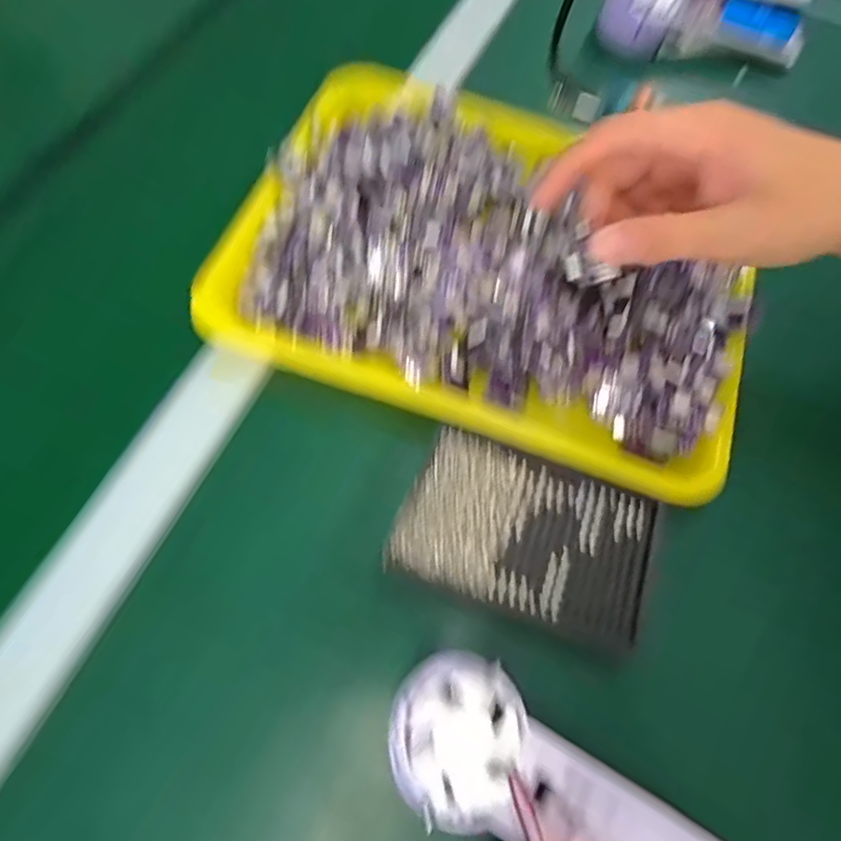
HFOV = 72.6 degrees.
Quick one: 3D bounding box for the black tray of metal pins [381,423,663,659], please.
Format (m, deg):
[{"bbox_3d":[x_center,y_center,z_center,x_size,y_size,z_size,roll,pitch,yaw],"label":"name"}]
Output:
[{"bbox_3d":[0.060,0.066,0.323,0.138,0.023,0.088,19,67,6],"label":"black tray of metal pins"}]

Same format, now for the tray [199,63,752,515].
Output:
[{"bbox_3d":[0.052,-0.112,0.378,0.332,0.032,0.254,19,67,6],"label":"tray"}]

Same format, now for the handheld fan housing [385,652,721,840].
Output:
[{"bbox_3d":[0.066,0.171,0.254,0.174,0.025,0.063,31,68,4],"label":"handheld fan housing"}]

